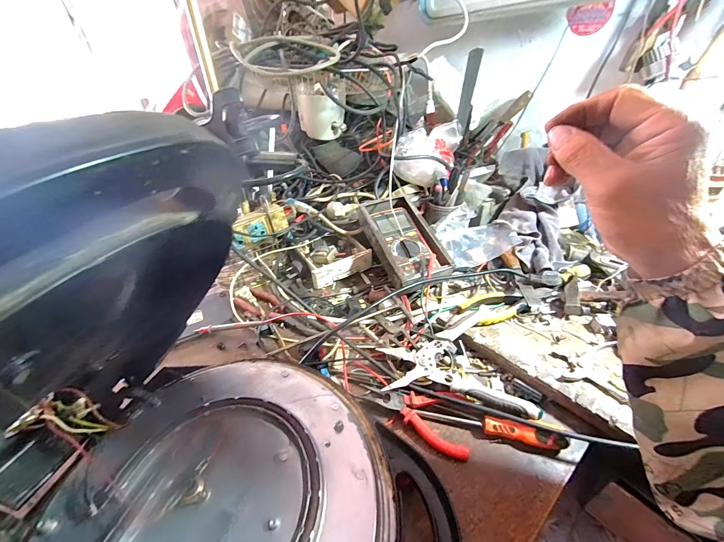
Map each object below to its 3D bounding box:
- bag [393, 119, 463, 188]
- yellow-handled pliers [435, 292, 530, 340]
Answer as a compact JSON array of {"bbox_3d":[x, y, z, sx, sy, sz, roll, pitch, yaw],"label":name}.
[{"bbox_3d":[0.147,-0.253,0.699,0.125,0.111,0.100,9,40,20],"label":"bag"},{"bbox_3d":[0.181,0.066,0.484,0.161,0.030,0.055,-20,39,-16],"label":"yellow-handled pliers"}]

